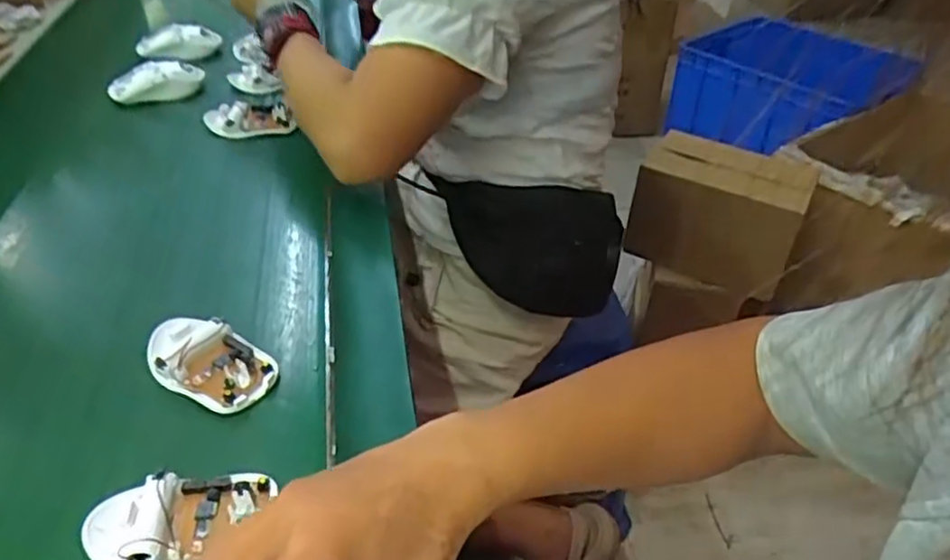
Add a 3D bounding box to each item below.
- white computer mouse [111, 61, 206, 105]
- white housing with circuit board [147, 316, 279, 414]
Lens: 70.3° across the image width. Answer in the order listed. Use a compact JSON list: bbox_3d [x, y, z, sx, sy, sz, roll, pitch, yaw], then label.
[{"bbox_3d":[-0.369,-0.232,0.781,0.102,0.030,0.043,-16,39,-20],"label":"white computer mouse"},{"bbox_3d":[-0.180,0.054,0.456,0.095,0.030,0.051,20,42,21],"label":"white housing with circuit board"}]

